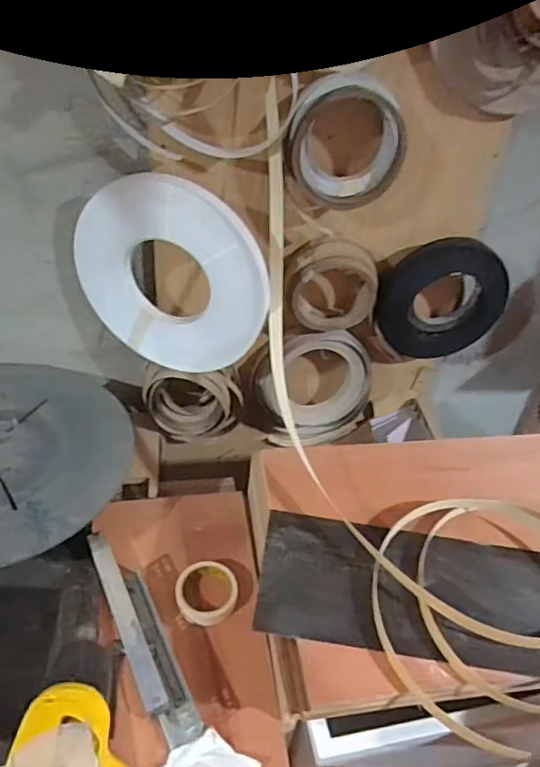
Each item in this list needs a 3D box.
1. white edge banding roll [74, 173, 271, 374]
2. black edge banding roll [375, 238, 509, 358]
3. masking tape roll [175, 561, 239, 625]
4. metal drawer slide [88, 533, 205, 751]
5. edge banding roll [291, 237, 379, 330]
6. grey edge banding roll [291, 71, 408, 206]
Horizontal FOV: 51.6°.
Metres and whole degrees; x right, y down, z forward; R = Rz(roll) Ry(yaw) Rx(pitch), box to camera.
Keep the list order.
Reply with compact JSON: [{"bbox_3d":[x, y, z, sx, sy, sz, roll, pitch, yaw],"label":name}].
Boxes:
[{"bbox_3d":[-0.174,-0.173,0.962,0.352,0.329,0.033,15,40,11],"label":"white edge banding roll"},{"bbox_3d":[0.351,-0.162,1.148,0.269,0.265,0.044,-2,40,-9],"label":"black edge banding roll"},{"bbox_3d":[-0.100,0.329,0.886,0.096,0.019,0.102,4,39,-3],"label":"masking tape roll"},{"bbox_3d":[-0.195,0.355,0.822,0.063,0.035,0.333,-17,44,-25],"label":"metal drawer slide"},{"bbox_3d":[0.123,-0.182,1.060,0.171,0.176,0.056,-2,40,-9],"label":"edge banding roll"},{"bbox_3d":[0.122,-0.378,0.894,0.195,0.200,0.042,-5,41,-13],"label":"grey edge banding roll"}]

